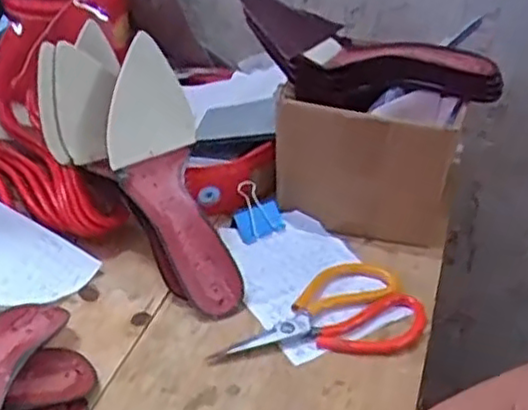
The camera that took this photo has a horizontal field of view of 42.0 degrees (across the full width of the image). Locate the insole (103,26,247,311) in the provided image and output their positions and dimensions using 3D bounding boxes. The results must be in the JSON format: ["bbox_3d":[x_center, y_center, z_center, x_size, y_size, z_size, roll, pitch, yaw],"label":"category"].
[{"bbox_3d":[-0.096,-0.020,0.637,0.103,0.065,0.263,-15,77,-21],"label":"insole"}]

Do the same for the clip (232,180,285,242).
[{"bbox_3d":[-0.011,0.003,0.723,0.046,0.047,0.046,-19,40,-25],"label":"clip"}]

